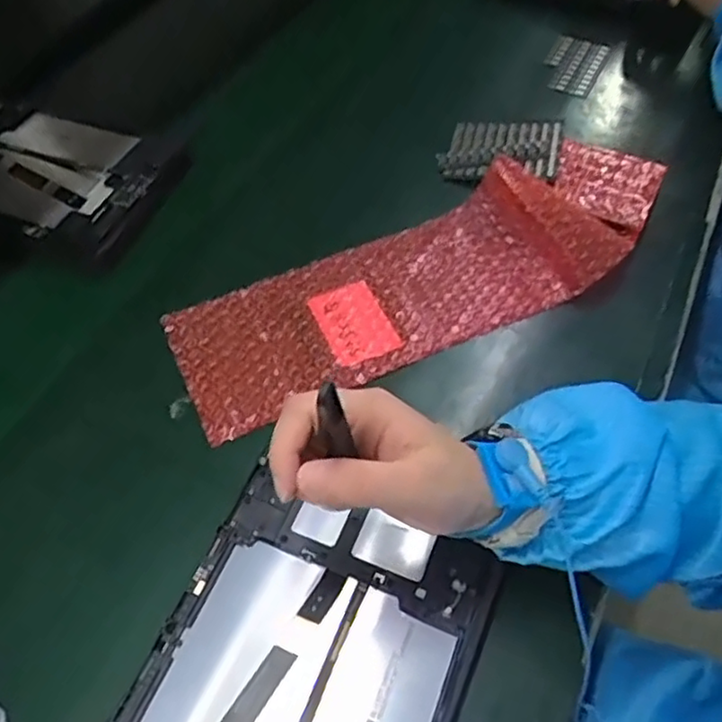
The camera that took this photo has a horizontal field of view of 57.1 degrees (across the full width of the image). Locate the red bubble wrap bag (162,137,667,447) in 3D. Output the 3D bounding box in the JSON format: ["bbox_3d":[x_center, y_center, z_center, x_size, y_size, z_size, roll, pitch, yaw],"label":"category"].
[{"bbox_3d":[0.061,-0.079,0.511,0.421,0.070,0.133,-25,56,-15],"label":"red bubble wrap bag"}]

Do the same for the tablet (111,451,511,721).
[{"bbox_3d":[-0.036,0.171,0.328,0.154,0.013,0.217,20,54,14],"label":"tablet"}]

